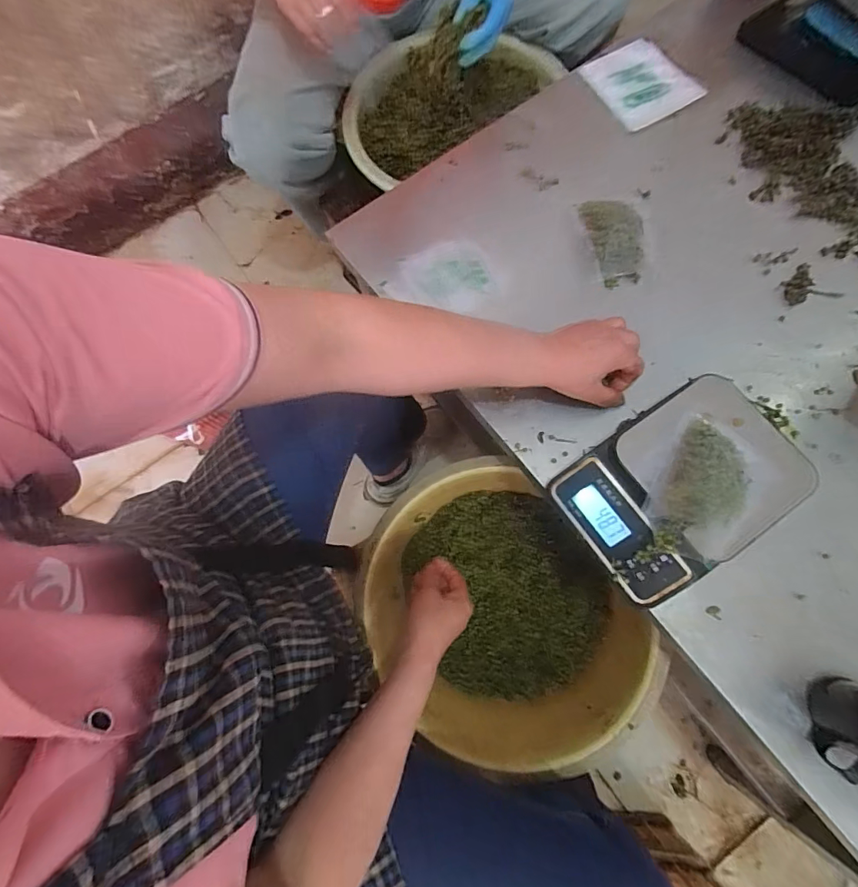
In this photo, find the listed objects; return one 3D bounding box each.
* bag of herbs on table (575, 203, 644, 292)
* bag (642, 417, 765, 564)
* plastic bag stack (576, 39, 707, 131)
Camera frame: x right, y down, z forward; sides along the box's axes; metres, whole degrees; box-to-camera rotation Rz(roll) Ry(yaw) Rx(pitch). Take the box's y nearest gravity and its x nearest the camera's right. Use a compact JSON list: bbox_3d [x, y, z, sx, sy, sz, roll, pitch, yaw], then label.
[{"bbox_3d":[0.225,-0.255,0.545,0.066,0.027,0.118,-2,76,3],"label":"bag of herbs on table"},{"bbox_3d":[0.252,0.036,0.399,0.084,0.038,0.135,30,80,10],"label":"bag"},{"bbox_3d":[0.295,-0.508,0.625,0.118,0.014,0.142,-30,75,-8],"label":"plastic bag stack"}]

